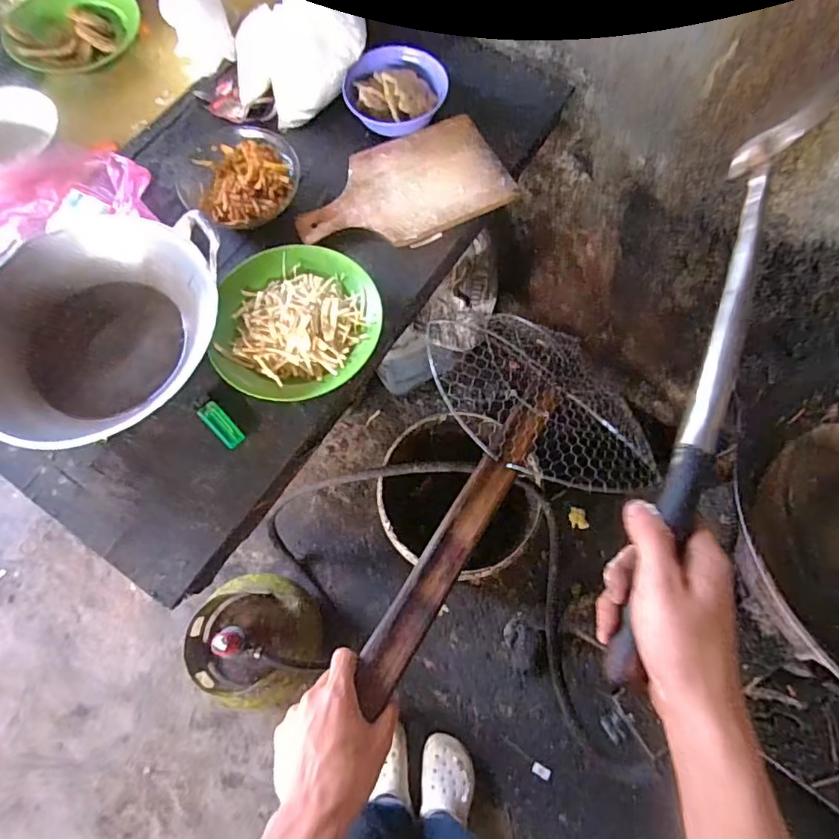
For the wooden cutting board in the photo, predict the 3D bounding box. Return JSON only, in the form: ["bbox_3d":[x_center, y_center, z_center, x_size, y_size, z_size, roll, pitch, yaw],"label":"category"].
[{"bbox_3d":[-0.029,-0.332,0.774,0.301,0.021,0.181,-22,72,-8],"label":"wooden cutting board"}]

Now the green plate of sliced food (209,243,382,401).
[{"bbox_3d":[-0.151,-0.126,0.675,0.197,0.044,0.210,0,71,-1],"label":"green plate of sliced food"}]

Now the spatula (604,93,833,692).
[{"bbox_3d":[0.187,-0.021,0.350,0.028,0.049,0.384,18,82,6],"label":"spatula"}]

